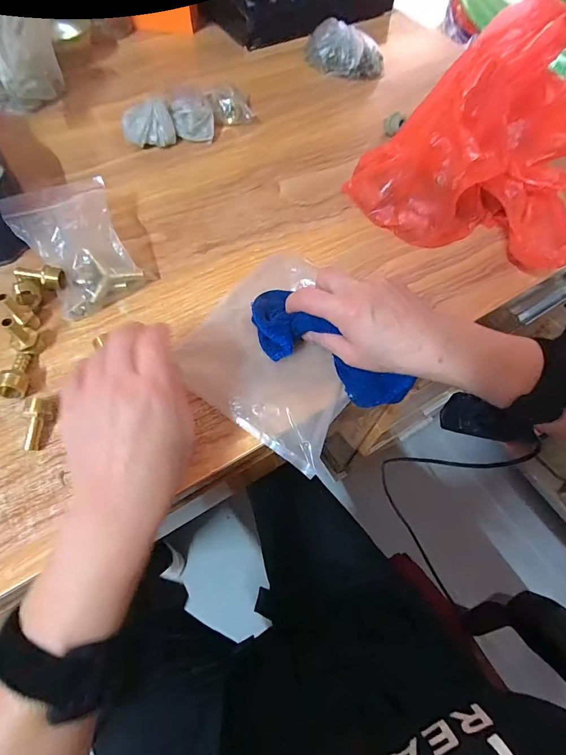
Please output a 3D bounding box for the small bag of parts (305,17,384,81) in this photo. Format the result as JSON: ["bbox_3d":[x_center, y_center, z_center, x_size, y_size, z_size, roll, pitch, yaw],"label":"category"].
[{"bbox_3d":[0.088,-0.484,0.560,0.119,0.049,0.055,36,65,17],"label":"small bag of parts"}]

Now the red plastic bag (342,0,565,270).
[{"bbox_3d":[0.198,-0.232,0.352,0.216,0.179,0.179,27,63,13],"label":"red plastic bag"}]

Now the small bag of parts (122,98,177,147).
[{"bbox_3d":[-0.163,-0.306,0.457,0.057,0.042,0.035,-12,62,-9],"label":"small bag of parts"}]

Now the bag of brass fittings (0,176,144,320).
[{"bbox_3d":[-0.197,-0.133,0.361,0.087,0.041,0.138,-32,66,-18],"label":"bag of brass fittings"}]

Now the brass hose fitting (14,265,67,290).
[{"bbox_3d":[-0.224,-0.093,0.348,0.040,0.014,0.017,3,59,-17],"label":"brass hose fitting"}]

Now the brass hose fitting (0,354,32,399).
[{"bbox_3d":[-0.217,-0.003,0.305,0.018,0.017,0.041,-5,61,-5],"label":"brass hose fitting"}]

